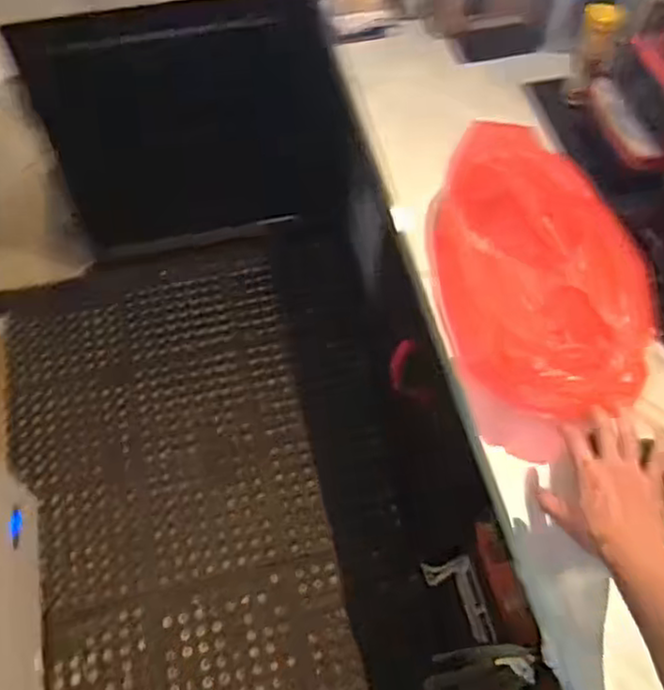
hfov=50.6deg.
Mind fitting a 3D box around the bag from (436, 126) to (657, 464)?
[{"bbox_3d":[0.266,-0.087,0.940,0.212,0.183,0.415,-9,57,-7],"label":"bag"}]

